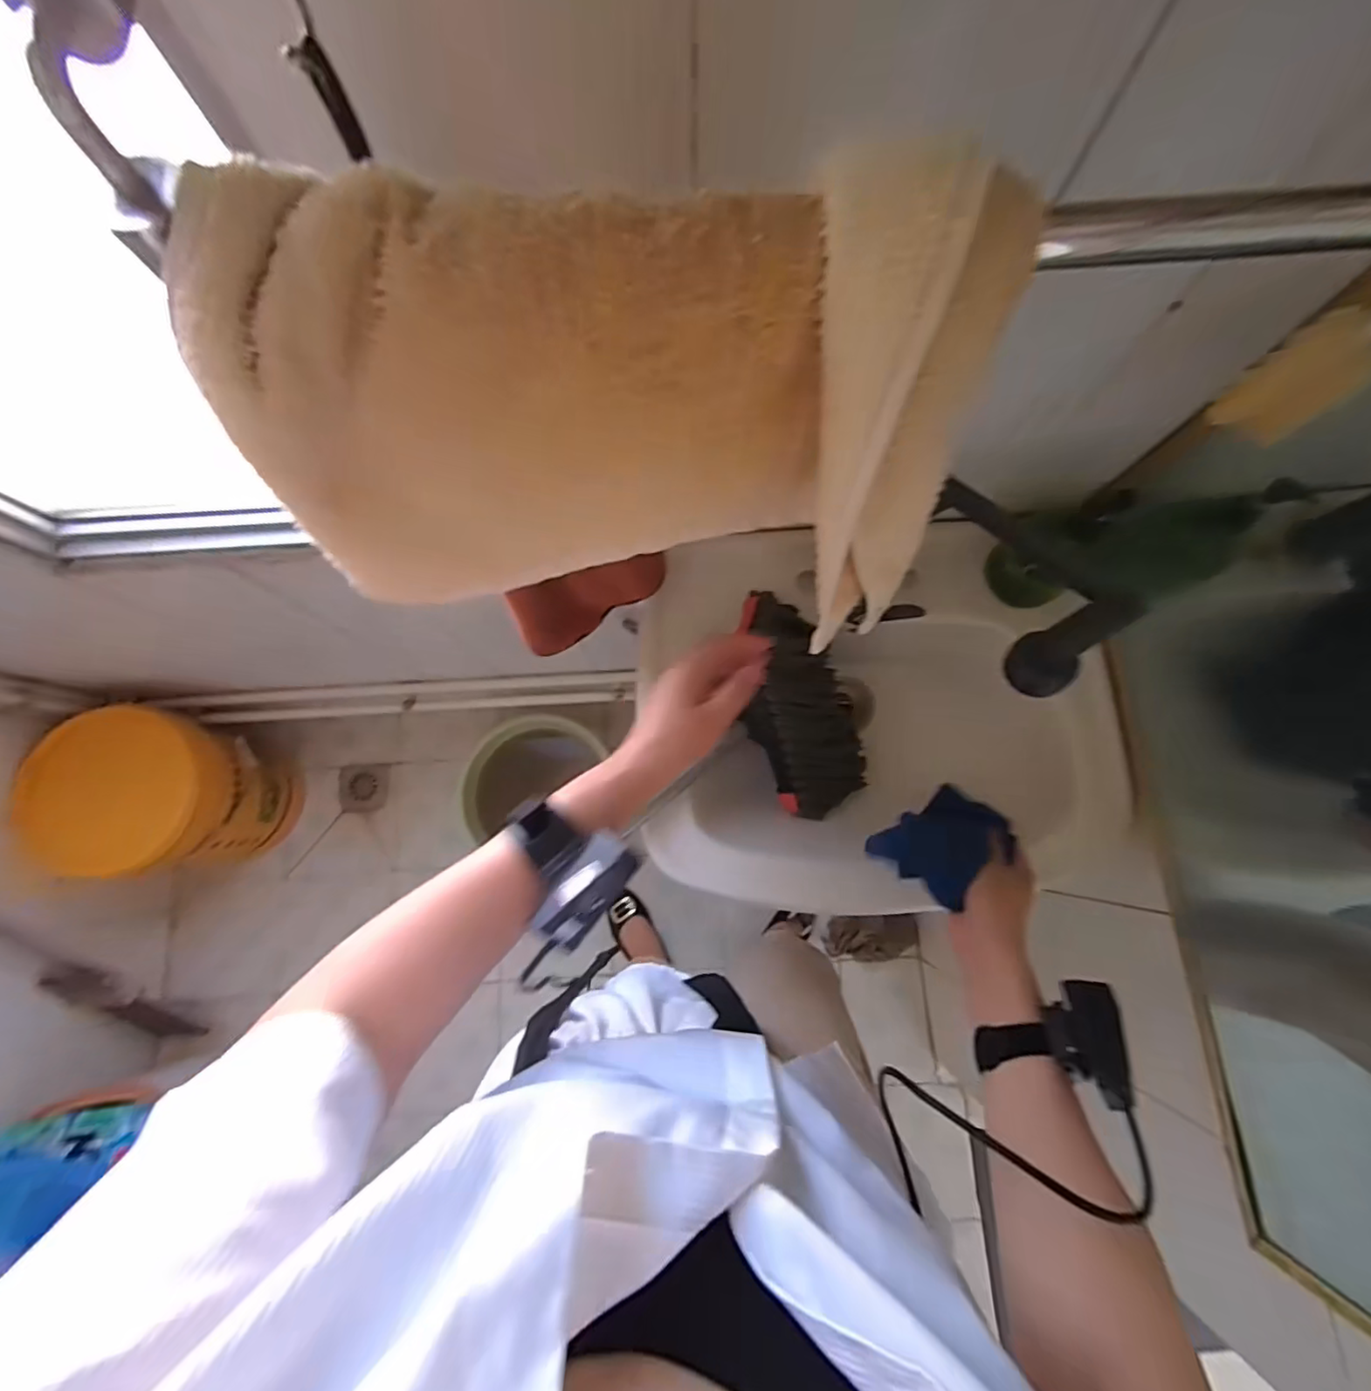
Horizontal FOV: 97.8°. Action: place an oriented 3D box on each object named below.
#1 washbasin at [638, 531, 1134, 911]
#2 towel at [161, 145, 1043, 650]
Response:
[{"bbox_3d":[0.217,0.027,0.755,0.520,0.218,0.395,-2,77,0],"label":"washbasin"},{"bbox_3d":[-0.011,-0.086,0.228,0.265,0.170,0.071,0,77,1],"label":"towel"}]

